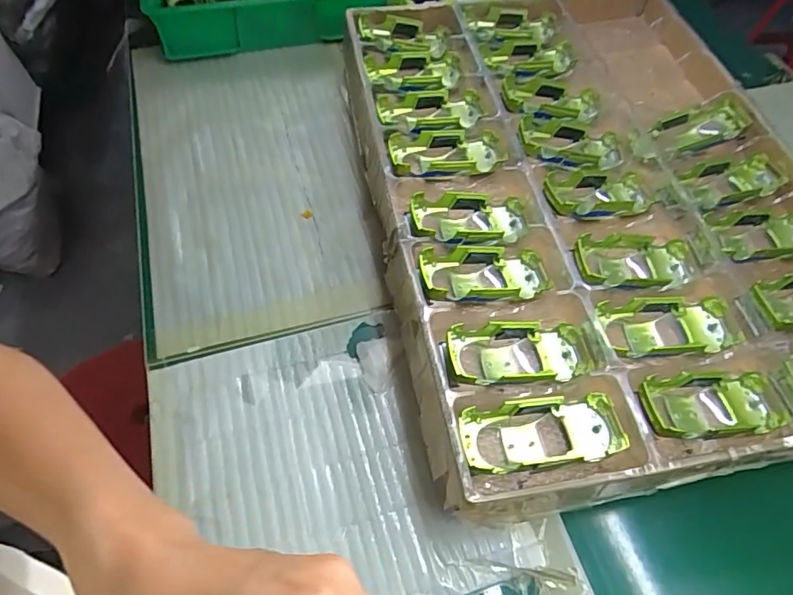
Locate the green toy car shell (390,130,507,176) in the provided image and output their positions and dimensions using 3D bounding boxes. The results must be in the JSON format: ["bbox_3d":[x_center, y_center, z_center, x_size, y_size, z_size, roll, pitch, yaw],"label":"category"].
[{"bbox_3d":[0.057,-0.165,0.597,0.126,0.024,0.059,-5,59,-5],"label":"green toy car shell"}]

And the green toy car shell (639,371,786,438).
[{"bbox_3d":[0.271,0.096,0.448,0.135,0.044,0.064,-6,59,-6],"label":"green toy car shell"}]

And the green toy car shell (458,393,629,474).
[{"bbox_3d":[0.118,0.112,0.430,0.129,0.025,0.054,-5,59,-5],"label":"green toy car shell"}]

